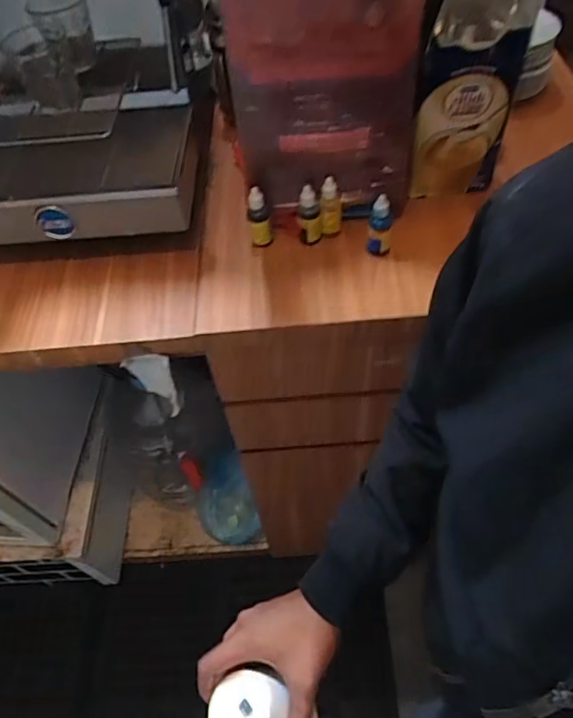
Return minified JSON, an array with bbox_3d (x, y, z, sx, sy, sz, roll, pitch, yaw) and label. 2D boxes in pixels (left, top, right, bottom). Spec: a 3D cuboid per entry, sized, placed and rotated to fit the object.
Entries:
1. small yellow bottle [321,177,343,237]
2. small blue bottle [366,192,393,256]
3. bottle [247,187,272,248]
[{"bbox_3d":[0.059,-0.197,0.700,0.025,0.076,0.020,3,54,8],"label":"small yellow bottle"},{"bbox_3d":[0.117,-0.167,0.673,0.028,0.081,0.025,7,55,11],"label":"small blue bottle"},{"bbox_3d":[-0.037,-0.186,0.699,0.027,0.079,0.025,-3,54,3],"label":"bottle"}]

